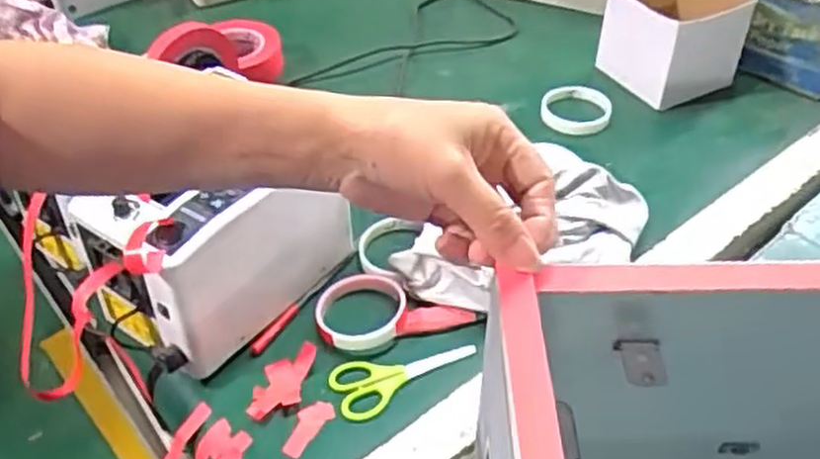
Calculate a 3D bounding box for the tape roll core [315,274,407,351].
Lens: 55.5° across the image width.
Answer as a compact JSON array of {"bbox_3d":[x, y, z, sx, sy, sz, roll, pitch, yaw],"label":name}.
[{"bbox_3d":[-0.044,0.071,0.719,0.081,0.017,0.086,2,44,4],"label":"tape roll core"}]

